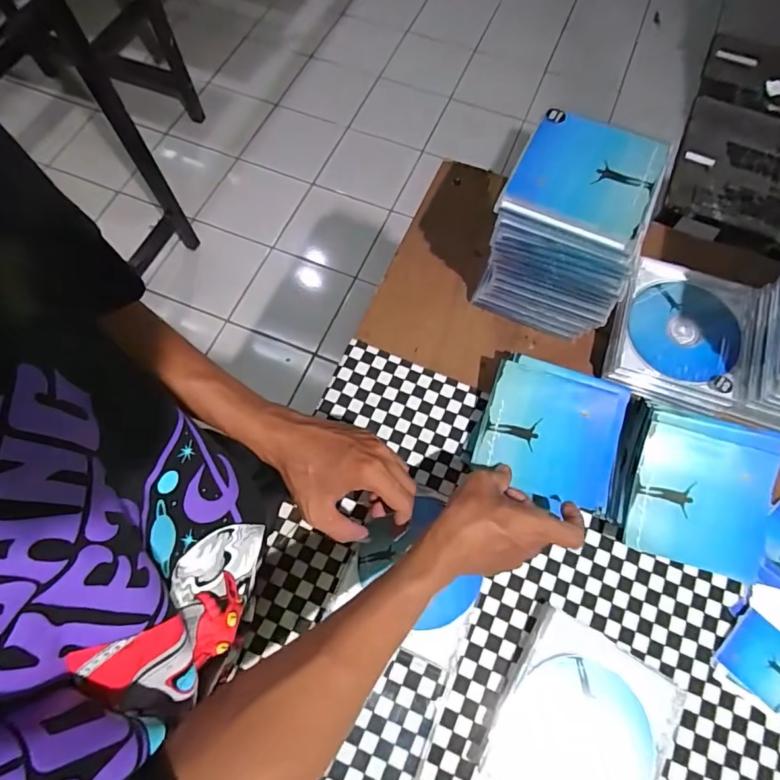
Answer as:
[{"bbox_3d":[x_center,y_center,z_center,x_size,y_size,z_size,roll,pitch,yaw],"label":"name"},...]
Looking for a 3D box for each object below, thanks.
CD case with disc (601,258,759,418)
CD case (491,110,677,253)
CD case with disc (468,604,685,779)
[{"bbox_3d":[0.305,-0.057,0.494,0.132,0.016,0.152,18,75,8],"label":"CD case with disc"},{"bbox_3d":[0.176,-0.193,0.421,0.117,0.011,0.131,25,70,7],"label":"CD case"},{"bbox_3d":[0.159,0.282,0.391,0.138,0.014,0.146,31,71,9],"label":"CD case with disc"}]

